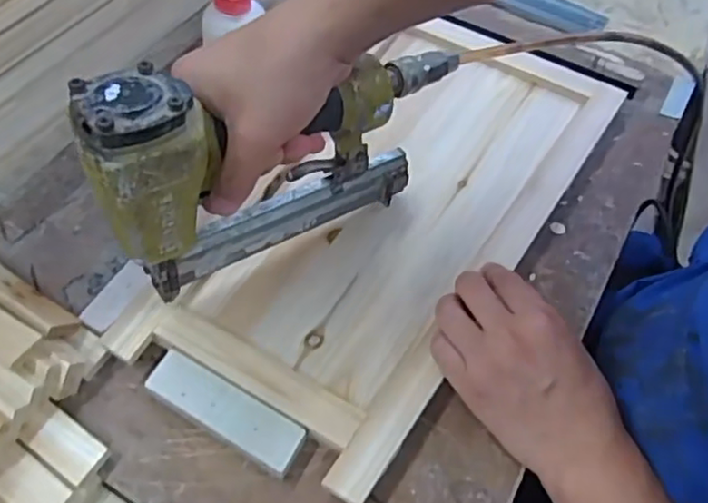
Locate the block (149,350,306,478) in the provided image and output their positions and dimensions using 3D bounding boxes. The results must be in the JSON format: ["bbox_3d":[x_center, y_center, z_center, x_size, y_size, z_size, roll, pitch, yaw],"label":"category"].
[{"bbox_3d":[-0.085,0.105,0.423,0.112,0.016,0.033,27,59,14],"label":"block"}]

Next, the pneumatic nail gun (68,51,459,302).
[{"bbox_3d":[-0.035,-0.064,0.412,0.242,0.158,0.058,-23,61,-18],"label":"pneumatic nail gun"}]

